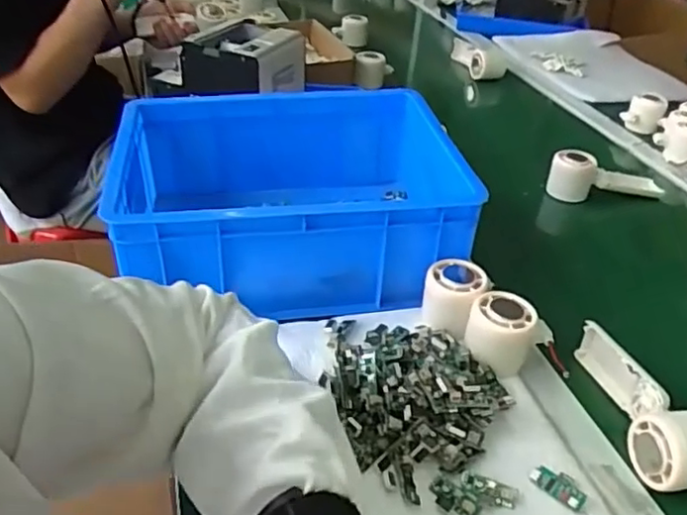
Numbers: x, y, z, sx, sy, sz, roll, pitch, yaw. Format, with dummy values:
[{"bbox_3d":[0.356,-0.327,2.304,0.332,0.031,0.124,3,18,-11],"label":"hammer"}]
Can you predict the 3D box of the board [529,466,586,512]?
[{"bbox_3d":[0.155,0.164,0.459,0.021,0.004,0.040,-41,50,-20],"label":"board"}]

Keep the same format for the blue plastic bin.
[{"bbox_3d":[-0.055,-0.066,0.680,0.313,0.131,0.261,-3,35,-10],"label":"blue plastic bin"}]

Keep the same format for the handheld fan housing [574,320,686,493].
[{"bbox_3d":[0.256,0.117,0.536,0.060,0.045,0.158,-1,35,-7],"label":"handheld fan housing"}]

